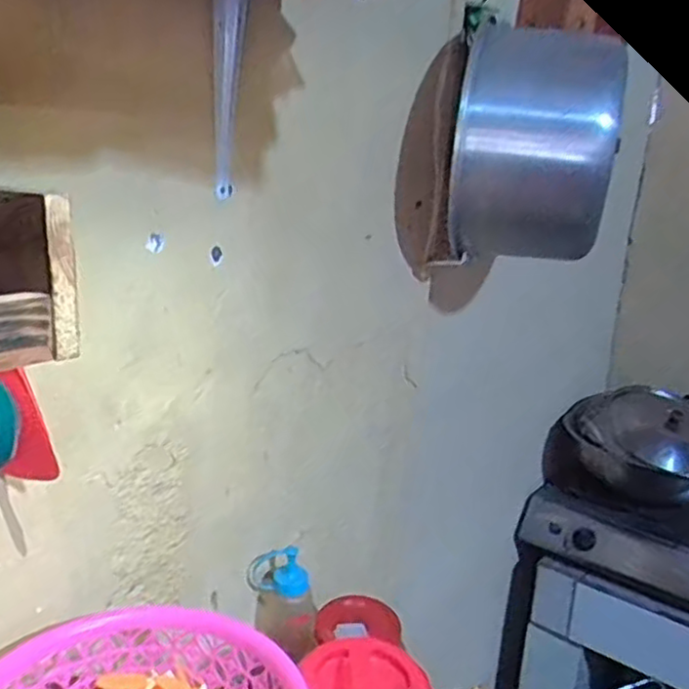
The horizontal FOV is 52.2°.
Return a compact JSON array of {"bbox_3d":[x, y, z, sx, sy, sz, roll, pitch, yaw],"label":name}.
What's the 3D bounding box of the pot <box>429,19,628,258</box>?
[{"bbox_3d":[0.253,-0.258,0.953,0.192,0.299,0.287,8,16,15],"label":"pot"}]

